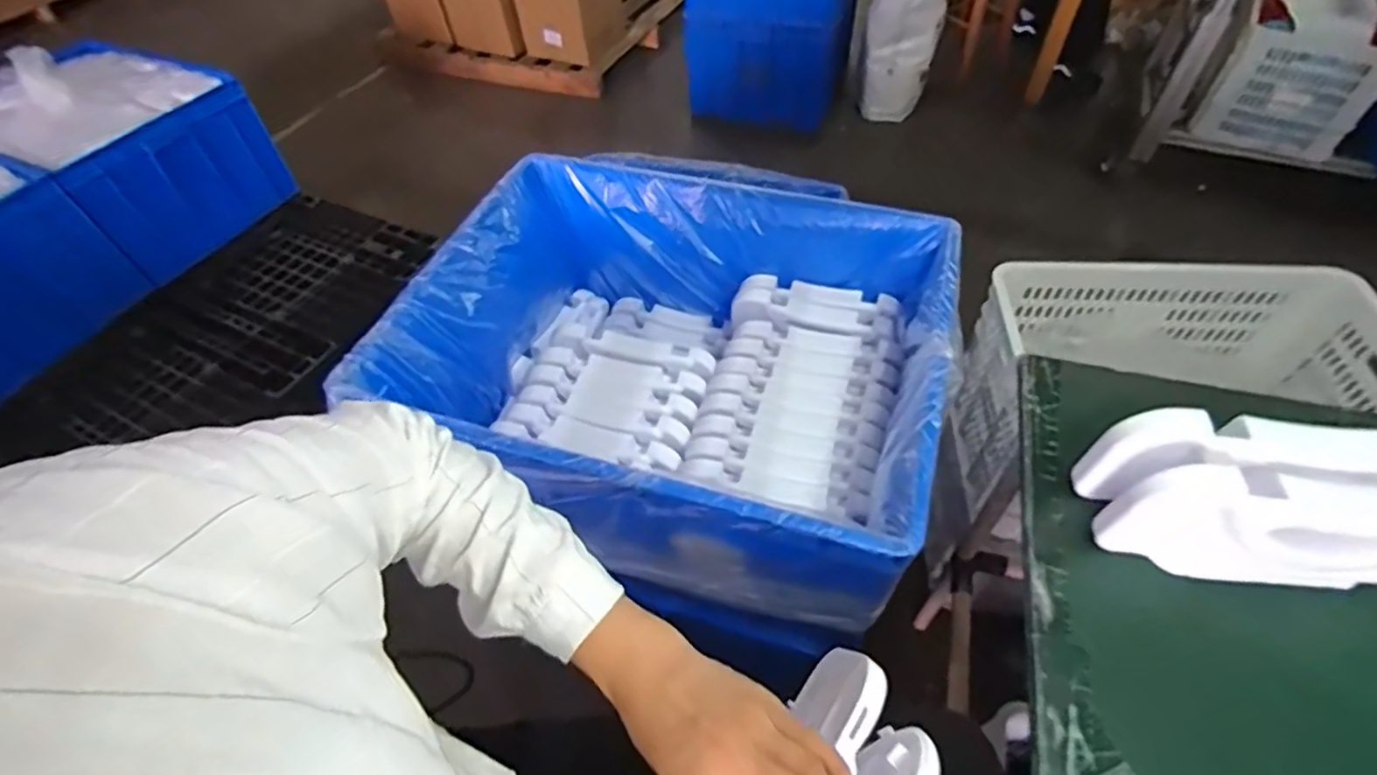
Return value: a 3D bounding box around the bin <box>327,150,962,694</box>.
[{"bbox_3d":[-0.019,-0.032,0.923,0.682,0.276,0.554,13,54,13],"label":"bin"}]

